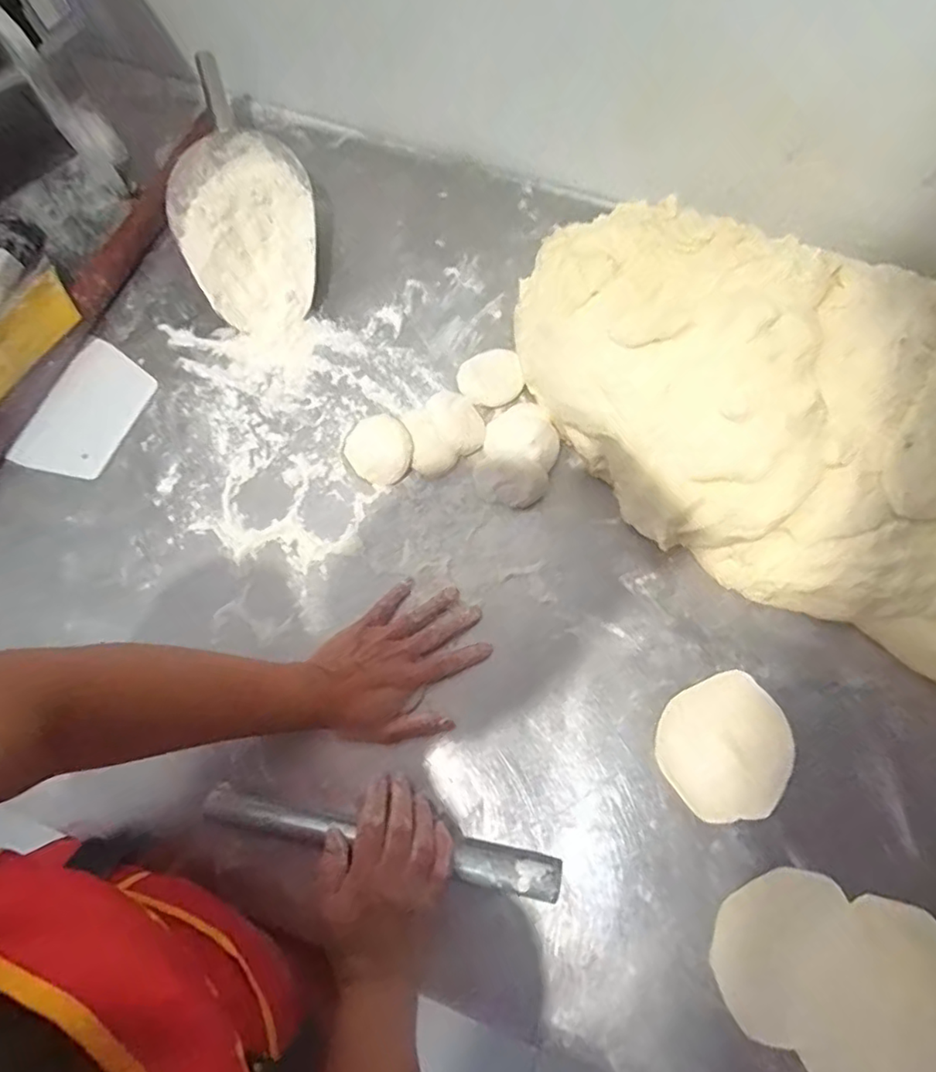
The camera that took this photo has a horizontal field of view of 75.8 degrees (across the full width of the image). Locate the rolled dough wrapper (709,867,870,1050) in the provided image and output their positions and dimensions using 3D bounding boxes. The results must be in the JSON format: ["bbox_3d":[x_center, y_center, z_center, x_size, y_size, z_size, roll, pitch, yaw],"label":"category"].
[{"bbox_3d":[0.253,0.330,0.473,0.120,0.005,0.105,-27,70,-3],"label":"rolled dough wrapper"}]

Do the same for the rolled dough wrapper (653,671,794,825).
[{"bbox_3d":[0.223,0.182,0.517,0.113,0.005,0.108,-35,77,-8],"label":"rolled dough wrapper"}]

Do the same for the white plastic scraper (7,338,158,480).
[{"bbox_3d":[-0.386,-0.125,0.611,0.089,0.006,0.144,26,77,8],"label":"white plastic scraper"}]

